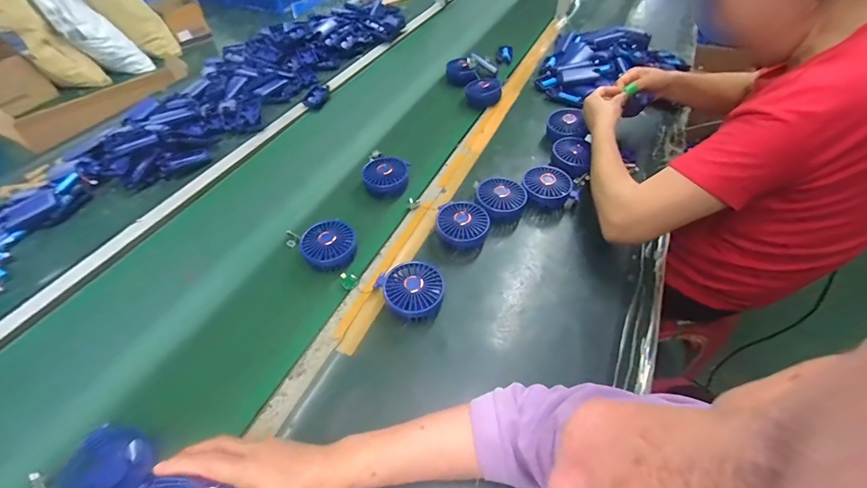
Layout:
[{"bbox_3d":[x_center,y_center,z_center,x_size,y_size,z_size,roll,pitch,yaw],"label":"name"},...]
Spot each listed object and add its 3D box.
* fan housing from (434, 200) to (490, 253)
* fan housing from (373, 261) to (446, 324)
[{"bbox_3d":[0.047,-0.030,0.630,0.085,0.039,0.087,-1,50,2],"label":"fan housing"},{"bbox_3d":[-0.030,0.069,0.557,0.088,0.038,0.090,-27,54,-19],"label":"fan housing"}]

